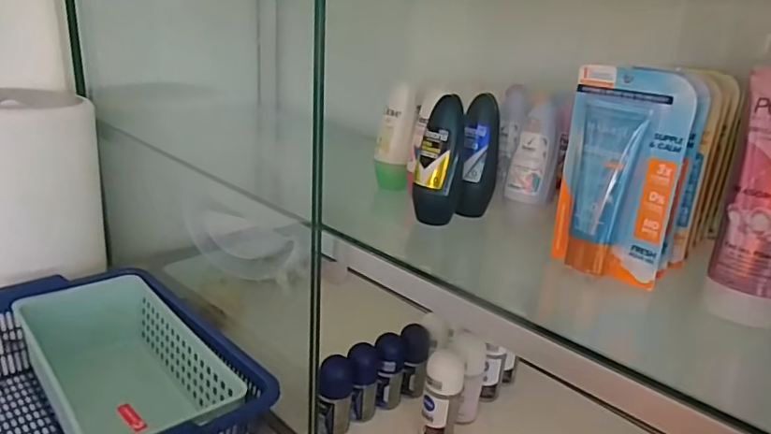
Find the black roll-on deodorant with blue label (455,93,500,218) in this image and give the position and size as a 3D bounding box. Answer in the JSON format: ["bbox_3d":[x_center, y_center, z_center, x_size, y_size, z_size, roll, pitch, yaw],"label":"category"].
[{"bbox_3d":[0.085,-0.053,0.494,0.033,0.104,0.035,8,21,10],"label":"black roll-on deodorant with blue label"}]

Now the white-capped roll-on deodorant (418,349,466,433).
[{"bbox_3d":[0.060,0.189,0.574,0.038,0.086,0.041,9,21,12],"label":"white-capped roll-on deodorant"}]

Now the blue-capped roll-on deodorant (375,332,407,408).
[{"bbox_3d":[0.005,0.174,0.619,0.032,0.075,0.042,6,21,6],"label":"blue-capped roll-on deodorant"}]

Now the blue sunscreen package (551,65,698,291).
[{"bbox_3d":[0.163,-0.028,0.385,0.074,0.143,0.028,12,22,20],"label":"blue sunscreen package"}]

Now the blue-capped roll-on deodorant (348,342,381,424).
[{"bbox_3d":[-0.024,0.181,0.597,0.032,0.079,0.039,5,21,1],"label":"blue-capped roll-on deodorant"}]

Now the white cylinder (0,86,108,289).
[{"bbox_3d":[-0.492,-0.056,0.738,0.176,0.230,0.169,-12,26,-36],"label":"white cylinder"}]

